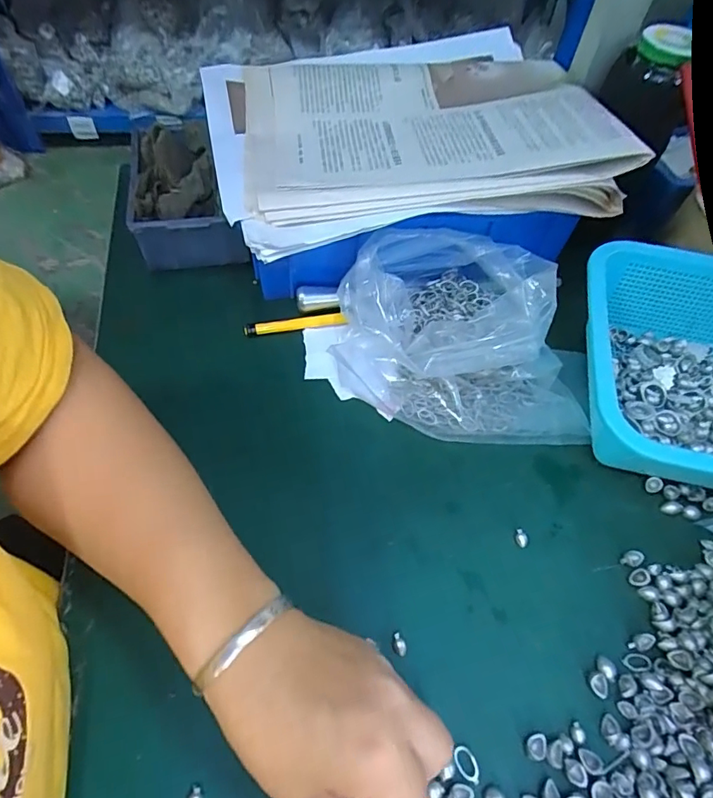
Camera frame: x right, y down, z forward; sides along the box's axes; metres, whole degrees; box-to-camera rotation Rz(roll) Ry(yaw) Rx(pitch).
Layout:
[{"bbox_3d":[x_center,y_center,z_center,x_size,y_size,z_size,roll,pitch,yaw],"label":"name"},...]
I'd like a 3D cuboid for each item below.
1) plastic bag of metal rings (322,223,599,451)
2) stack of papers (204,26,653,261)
[{"bbox_3d":[0.083,-0.052,0.362,0.190,0.085,0.141,8,56,1],"label":"plastic bag of metal rings"},{"bbox_3d":[0.031,-0.218,0.378,0.285,0.041,0.231,-10,58,-8],"label":"stack of papers"}]

